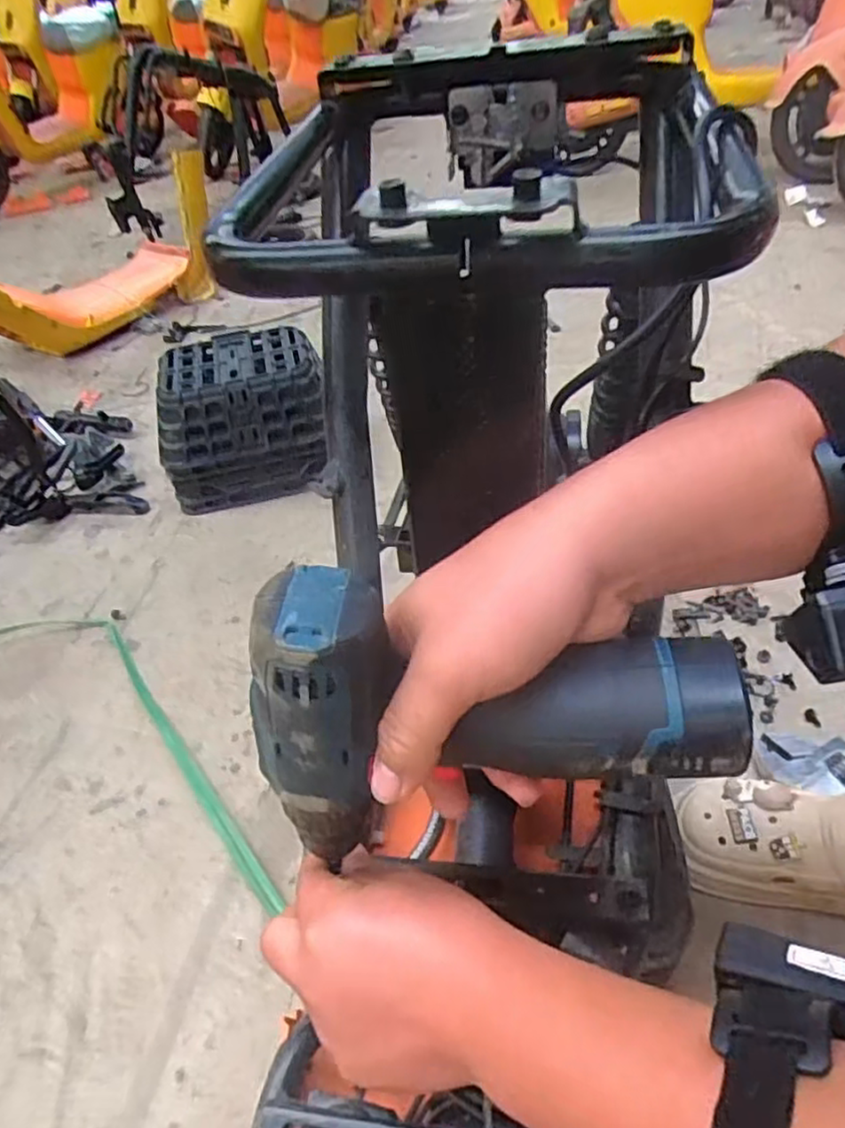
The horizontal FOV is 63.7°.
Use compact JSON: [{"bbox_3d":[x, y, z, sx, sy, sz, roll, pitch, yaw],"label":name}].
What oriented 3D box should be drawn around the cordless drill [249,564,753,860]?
[{"bbox_3d":[0.026,0.058,0.267,0.181,0.115,0.048,-2,43,5],"label":"cordless drill"}]

